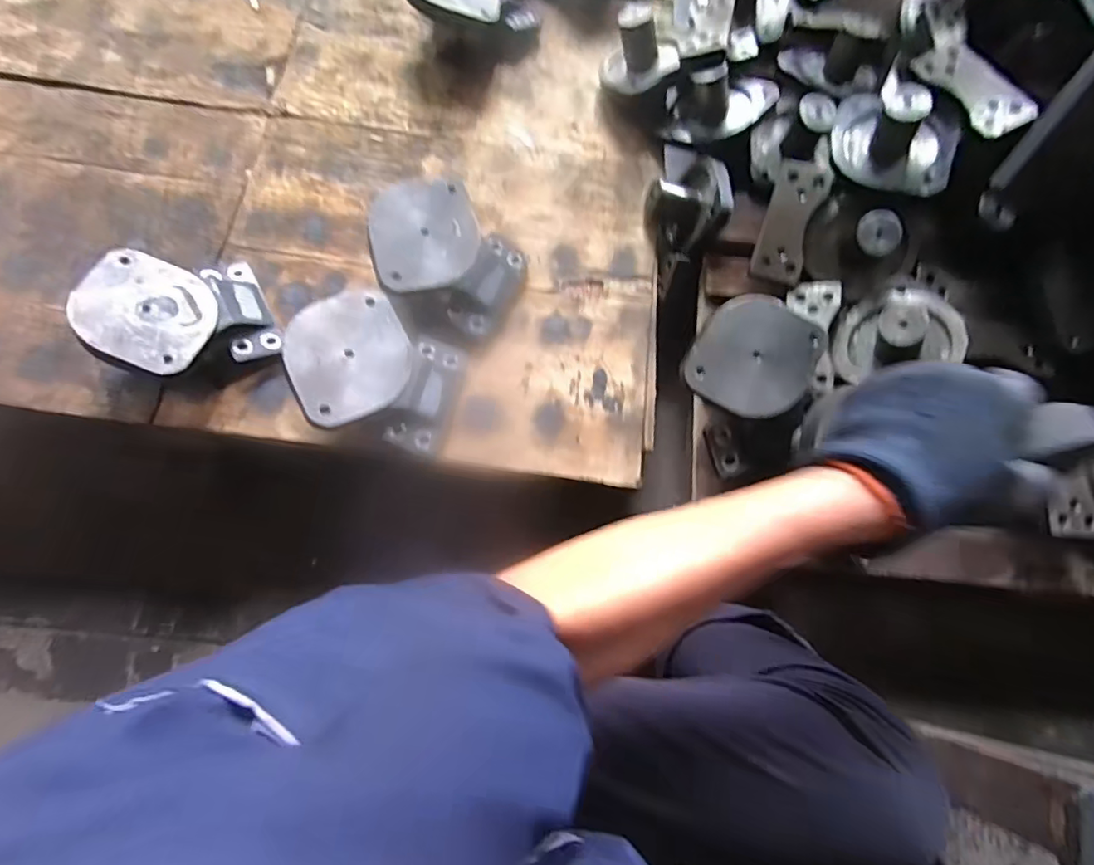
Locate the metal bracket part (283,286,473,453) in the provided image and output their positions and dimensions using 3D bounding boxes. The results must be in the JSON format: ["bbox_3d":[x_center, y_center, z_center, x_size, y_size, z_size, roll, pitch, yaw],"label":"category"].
[{"bbox_3d":[-0.199,-0.075,0.665,0.177,0.112,0.174,7,75,1],"label":"metal bracket part"}]

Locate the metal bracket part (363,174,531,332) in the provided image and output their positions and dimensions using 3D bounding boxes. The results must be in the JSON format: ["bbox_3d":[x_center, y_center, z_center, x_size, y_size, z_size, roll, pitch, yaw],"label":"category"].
[{"bbox_3d":[-0.130,-0.227,0.724,0.179,0.097,0.164,31,77,8],"label":"metal bracket part"}]

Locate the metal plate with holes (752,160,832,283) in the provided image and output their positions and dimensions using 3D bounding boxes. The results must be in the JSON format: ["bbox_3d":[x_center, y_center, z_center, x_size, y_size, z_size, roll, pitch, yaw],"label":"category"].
[{"bbox_3d":[0.311,-0.269,0.719,0.061,0.010,0.147,18,98,18],"label":"metal plate with holes"}]

